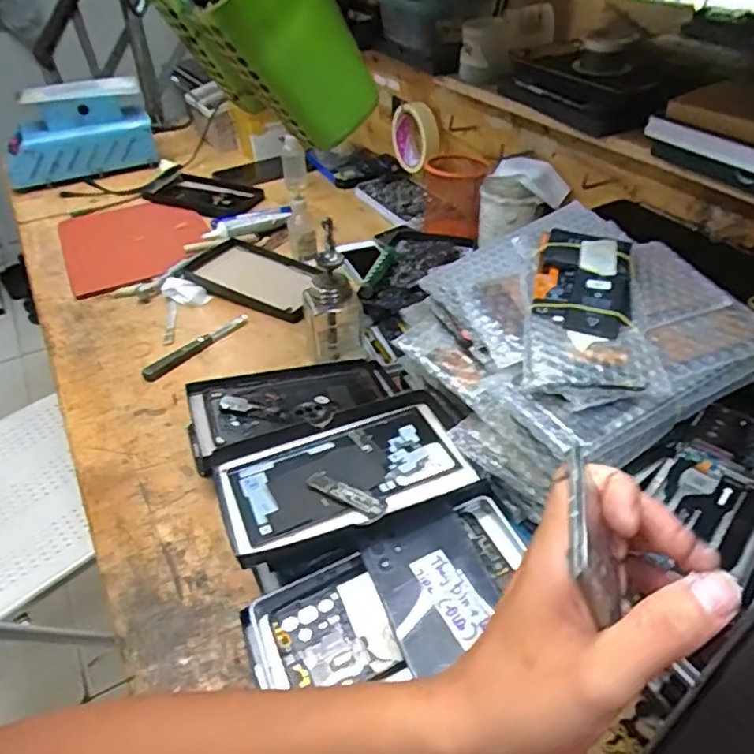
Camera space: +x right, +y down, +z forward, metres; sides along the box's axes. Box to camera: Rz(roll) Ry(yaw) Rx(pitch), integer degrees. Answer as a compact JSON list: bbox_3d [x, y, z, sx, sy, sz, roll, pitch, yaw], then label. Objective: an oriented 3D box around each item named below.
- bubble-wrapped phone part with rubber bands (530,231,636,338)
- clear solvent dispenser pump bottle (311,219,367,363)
[{"bbox_3d":[0.143,-0.065,0.417,0.064,0.011,0.092,6,57,15],"label":"bubble-wrapped phone part with rubber bands"},{"bbox_3d":[-0.044,-0.059,0.607,0.052,0.091,0.053,-14,41,-13],"label":"clear solvent dispenser pump bottle"}]

